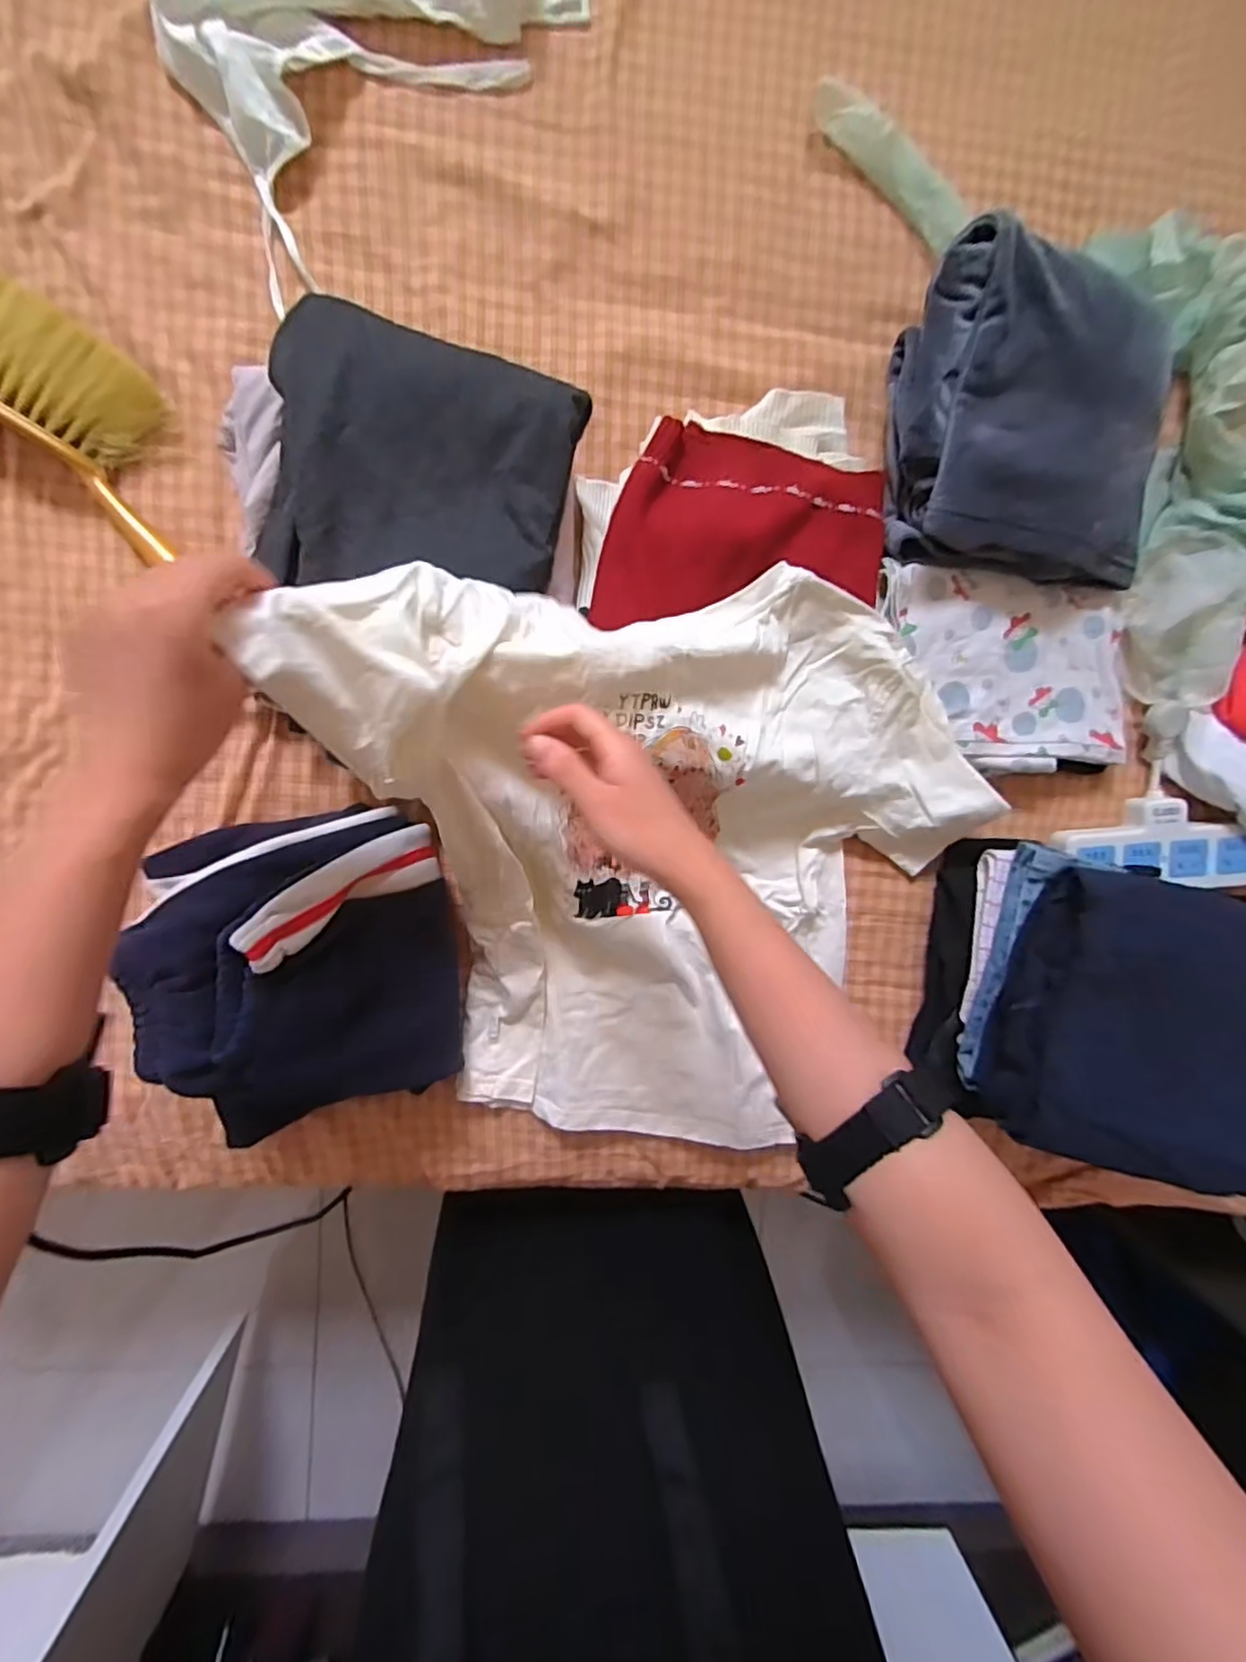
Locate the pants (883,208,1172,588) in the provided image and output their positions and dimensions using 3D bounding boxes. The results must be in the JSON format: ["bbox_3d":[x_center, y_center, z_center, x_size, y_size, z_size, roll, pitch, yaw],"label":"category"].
[{"bbox_3d":[0.329,-0.315,0.496,0.225,0.091,0.202,4,93,-7],"label":"pants"}]

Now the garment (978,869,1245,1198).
[{"bbox_3d":[0.415,0.153,0.486,0.249,0.058,0.213,11,93,-7],"label":"garment"}]

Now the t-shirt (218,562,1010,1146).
[{"bbox_3d":[0.073,0.037,0.465,0.449,0.216,0.443,-13,95,-5],"label":"t-shirt"}]

